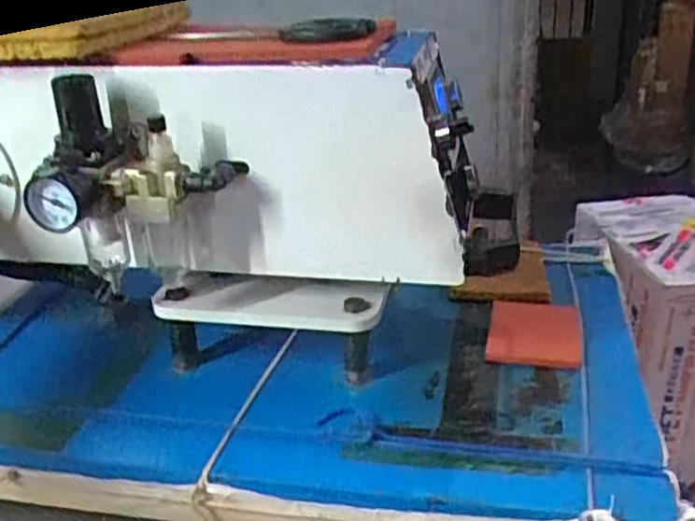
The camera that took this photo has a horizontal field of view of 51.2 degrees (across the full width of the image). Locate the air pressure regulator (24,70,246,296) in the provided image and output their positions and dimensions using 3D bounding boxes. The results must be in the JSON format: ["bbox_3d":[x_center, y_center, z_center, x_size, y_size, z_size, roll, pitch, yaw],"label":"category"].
[{"bbox_3d":[-0.149,-0.048,0.523,0.130,0.148,0.087,2,26,11],"label":"air pressure regulator"}]

